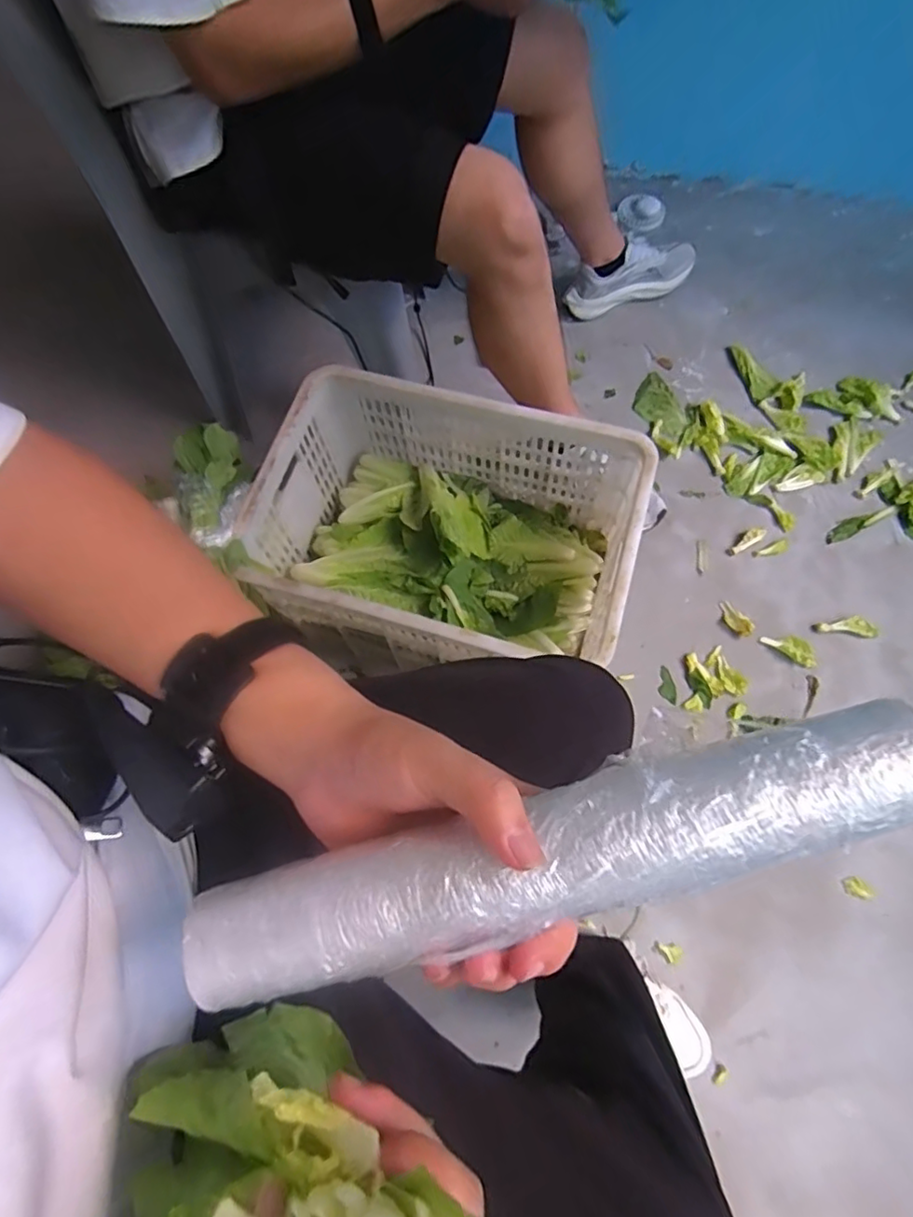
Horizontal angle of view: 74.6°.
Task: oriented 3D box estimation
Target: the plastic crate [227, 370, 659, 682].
[{"bbox_3d":[-0.013,-0.113,0.931,0.528,0.264,0.339,12,74,7],"label":"plastic crate"}]

